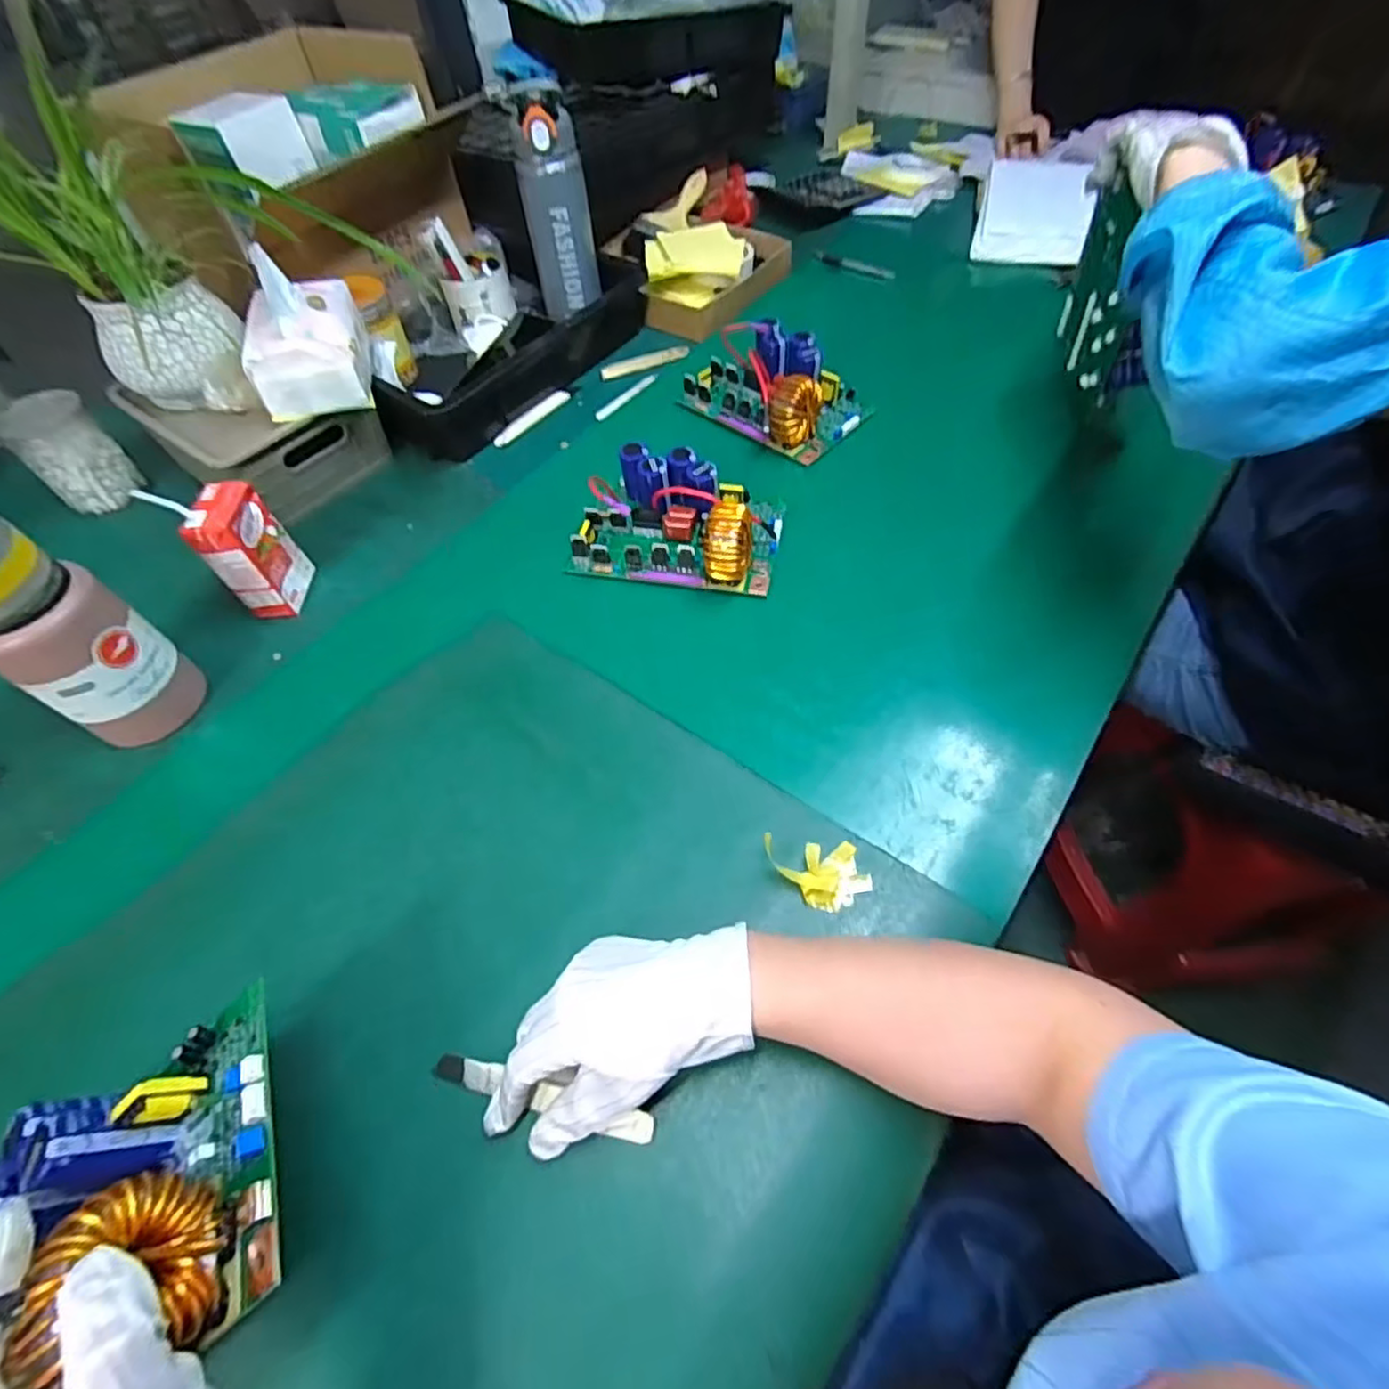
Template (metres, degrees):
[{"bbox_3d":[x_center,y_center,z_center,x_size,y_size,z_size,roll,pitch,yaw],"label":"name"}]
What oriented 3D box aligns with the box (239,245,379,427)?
[{"bbox_3d":[-0.383,-0.357,0.639,0.097,0.103,0.135,-15,57,-6],"label":"box"}]

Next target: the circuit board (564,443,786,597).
[{"bbox_3d":[-0.015,-0.167,0.621,0.184,0.058,0.127,9,58,10],"label":"circuit board"}]

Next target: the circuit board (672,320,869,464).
[{"bbox_3d":[0.091,-0.347,0.731,0.188,0.061,0.131,37,67,25],"label":"circuit board"}]

